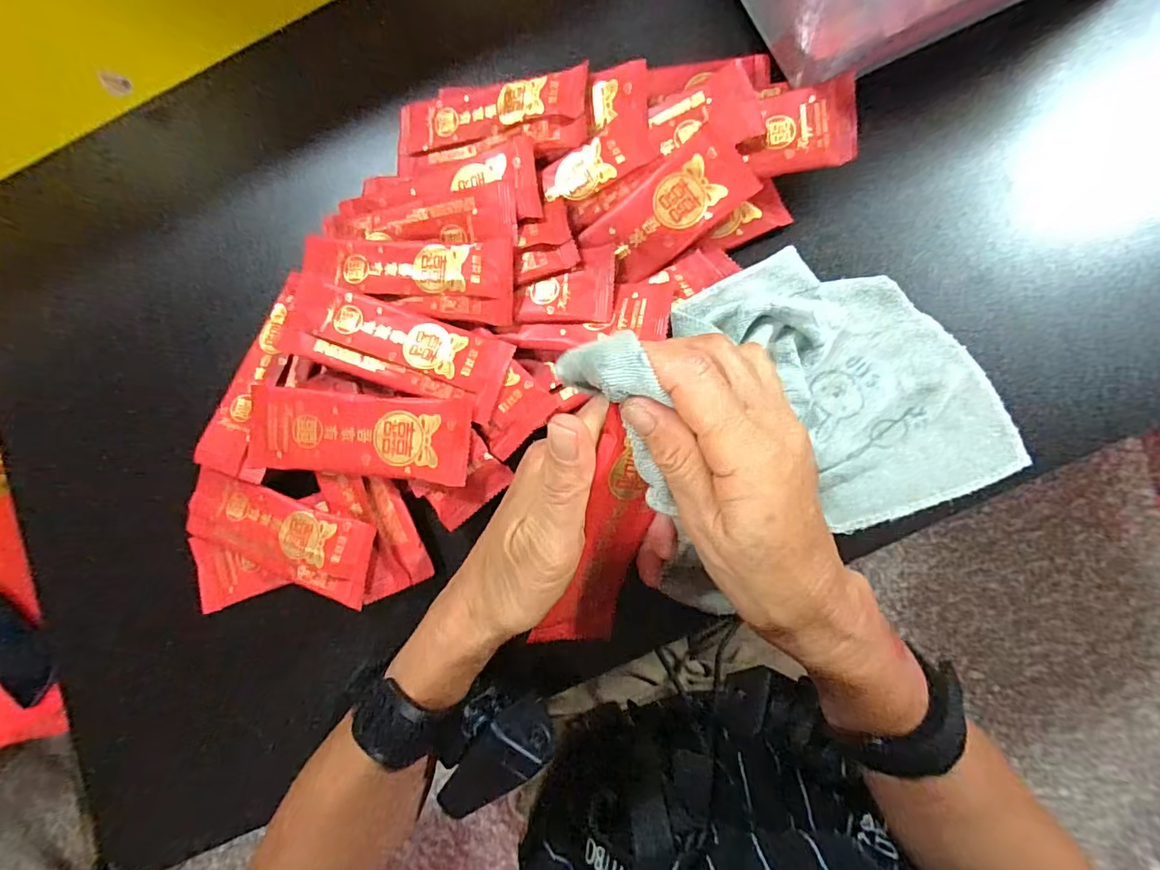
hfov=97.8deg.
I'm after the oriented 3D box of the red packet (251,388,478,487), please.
[{"bbox_3d":[-0.130,0.000,0.292,0.135,0.013,0.047,4,84,6],"label":"red packet"}]

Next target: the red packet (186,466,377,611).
[{"bbox_3d":[-0.184,0.059,0.305,0.131,0.012,0.047,17,96,15],"label":"red packet"}]

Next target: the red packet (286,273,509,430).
[{"bbox_3d":[-0.109,-0.055,0.296,0.138,0.010,0.044,22,86,8],"label":"red packet"}]

